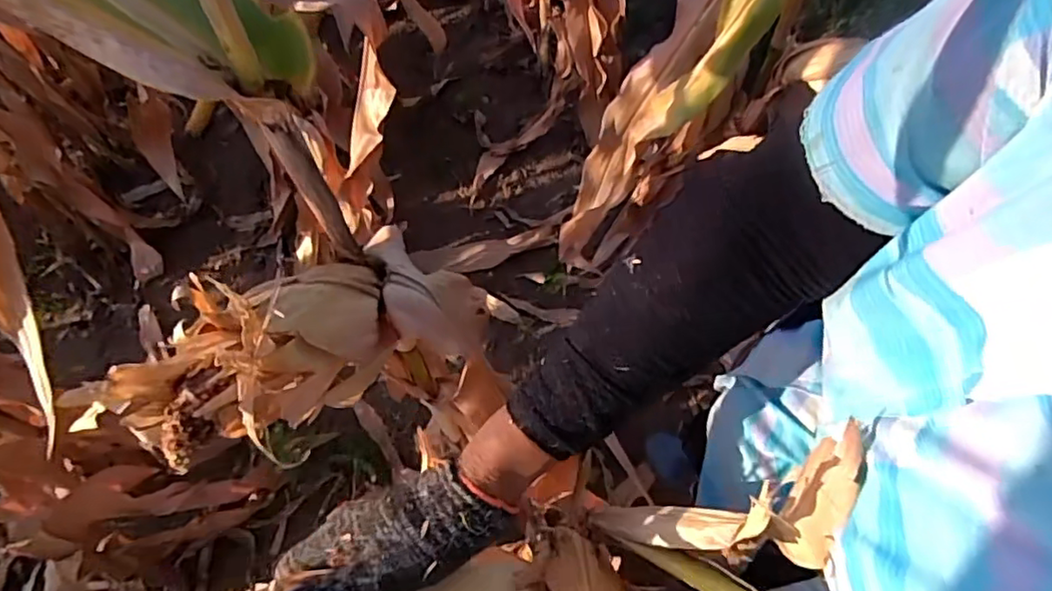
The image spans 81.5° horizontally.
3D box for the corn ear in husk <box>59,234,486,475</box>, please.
[{"bbox_3d":[-0.135,0.018,0.445,0.094,0.086,0.309,20,22,16],"label":"corn ear in husk"}]

